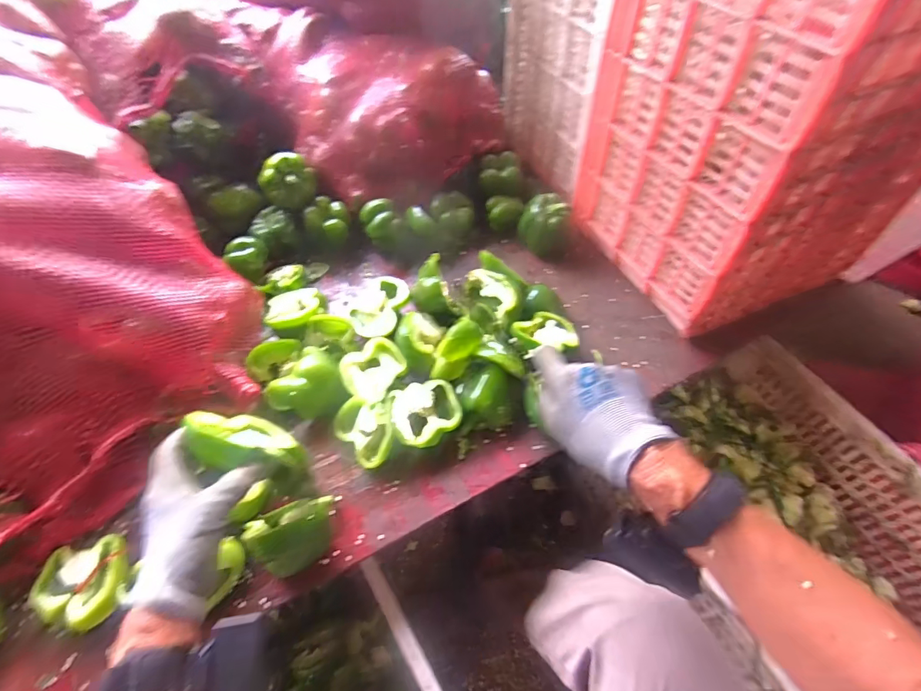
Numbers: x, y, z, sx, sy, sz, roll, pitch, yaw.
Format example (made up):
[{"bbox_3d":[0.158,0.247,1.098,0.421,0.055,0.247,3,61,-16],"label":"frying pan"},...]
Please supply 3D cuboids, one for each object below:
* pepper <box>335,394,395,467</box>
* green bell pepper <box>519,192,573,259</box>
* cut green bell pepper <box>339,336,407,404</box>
[{"bbox_3d":[-0.109,0.098,0.546,0.084,0.030,0.063,41,105,26],"label":"pepper"},{"bbox_3d":[0.137,-0.194,0.732,0.085,0.076,0.067,12,54,9],"label":"green bell pepper"},{"bbox_3d":[-0.111,0.026,0.567,0.071,0.025,0.074,0,53,0],"label":"cut green bell pepper"}]

